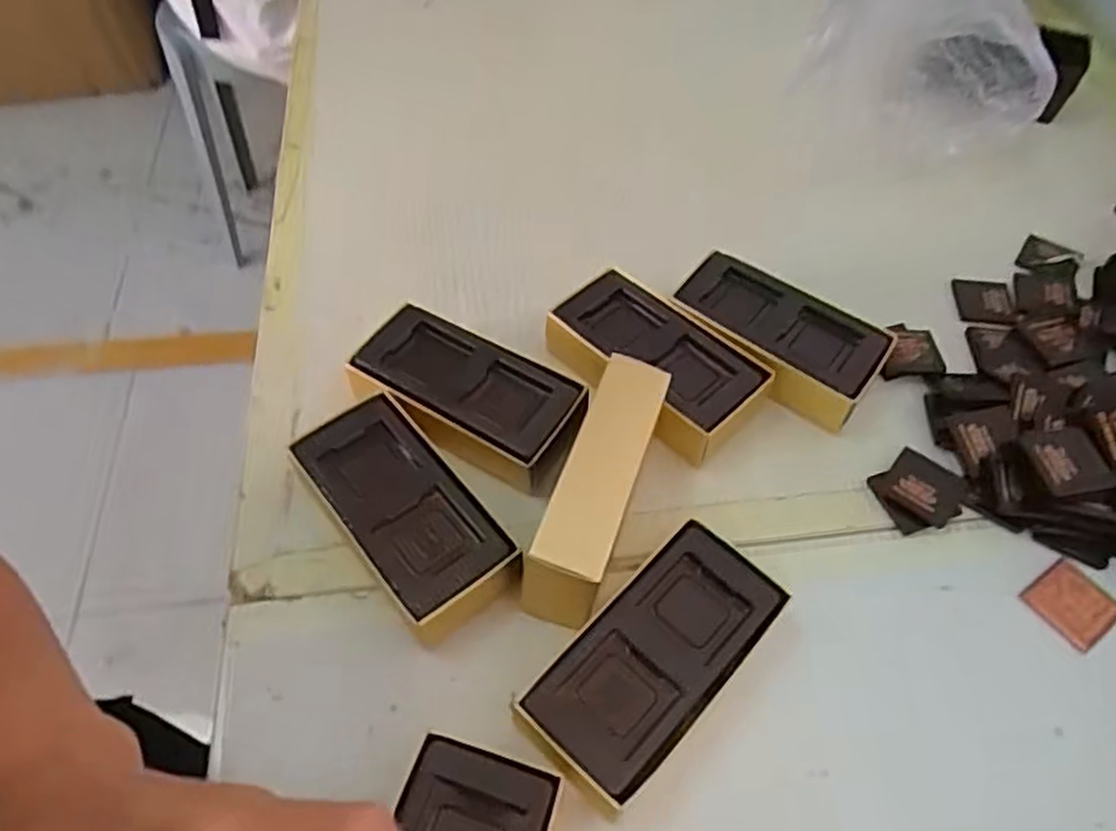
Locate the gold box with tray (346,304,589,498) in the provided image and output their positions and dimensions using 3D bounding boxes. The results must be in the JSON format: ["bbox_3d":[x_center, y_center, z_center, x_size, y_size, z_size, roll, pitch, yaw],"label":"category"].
[{"bbox_3d":[-0.045,-0.007,0.394,0.115,0.035,0.060,25,57,17],"label":"gold box with tray"}]

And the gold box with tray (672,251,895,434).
[{"bbox_3d":[0.118,-0.041,0.420,0.110,0.032,0.063,32,59,21],"label":"gold box with tray"}]

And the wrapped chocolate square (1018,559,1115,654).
[{"bbox_3d":[0.236,0.086,0.349,0.034,0.004,0.033,-31,60,-22],"label":"wrapped chocolate square"}]

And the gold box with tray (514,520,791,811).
[{"bbox_3d":[0.040,0.102,0.317,0.056,0.032,0.111,38,62,24],"label":"gold box with tray"}]

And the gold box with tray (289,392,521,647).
[{"bbox_3d":[-0.071,0.046,0.355,0.054,0.033,0.111,-34,61,-23],"label":"gold box with tray"}]

